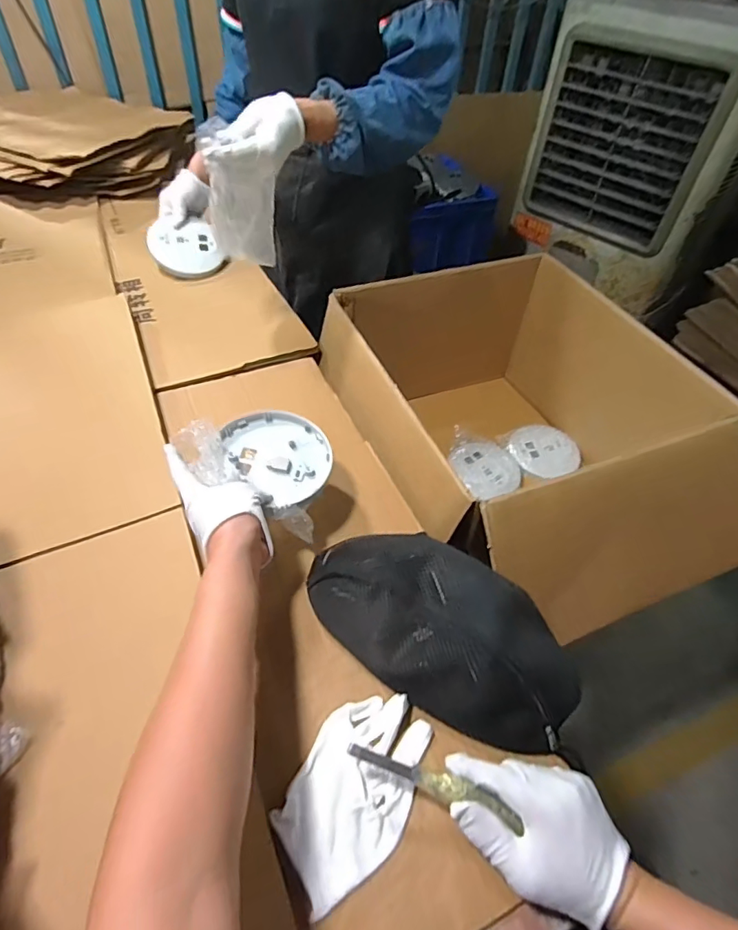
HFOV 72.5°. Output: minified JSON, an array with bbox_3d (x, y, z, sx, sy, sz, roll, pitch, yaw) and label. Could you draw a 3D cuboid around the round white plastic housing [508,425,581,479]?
[{"bbox_3d":[0.340,-0.028,0.976,0.123,0.023,0.118,-20,53,-19],"label":"round white plastic housing"}]

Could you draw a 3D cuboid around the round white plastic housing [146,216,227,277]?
[{"bbox_3d":[-0.338,-0.401,0.931,0.122,0.017,0.114,-20,88,-12],"label":"round white plastic housing"}]

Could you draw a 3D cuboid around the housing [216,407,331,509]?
[{"bbox_3d":[-0.103,-0.013,0.570,0.114,0.028,0.123,2,50,-3],"label":"housing"}]

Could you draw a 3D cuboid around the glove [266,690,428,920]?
[{"bbox_3d":[-0.011,0.270,0.421,0.092,0.016,0.154,26,52,16],"label":"glove"}]

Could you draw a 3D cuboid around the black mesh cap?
[{"bbox_3d":[0.071,0.148,0.491,0.264,0.071,0.144,31,54,22],"label":"black mesh cap"}]

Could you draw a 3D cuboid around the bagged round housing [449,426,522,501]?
[{"bbox_3d":[0.214,-0.003,0.933,0.124,0.030,0.140,-12,51,-14],"label":"bagged round housing"}]

